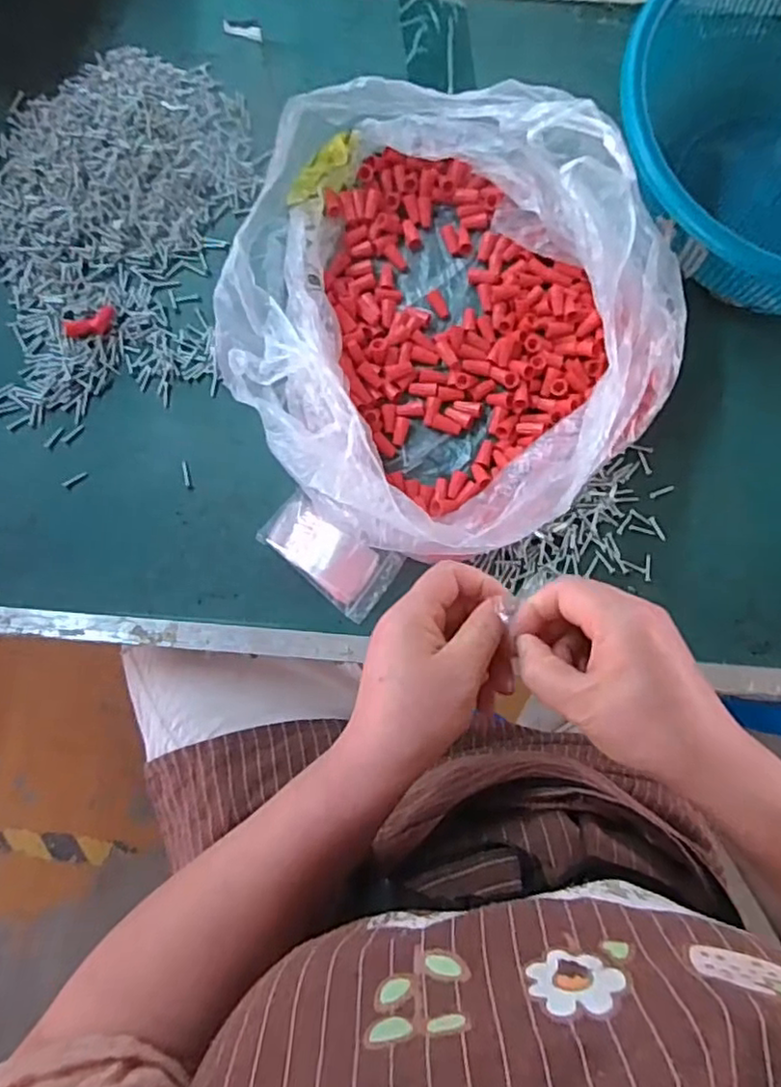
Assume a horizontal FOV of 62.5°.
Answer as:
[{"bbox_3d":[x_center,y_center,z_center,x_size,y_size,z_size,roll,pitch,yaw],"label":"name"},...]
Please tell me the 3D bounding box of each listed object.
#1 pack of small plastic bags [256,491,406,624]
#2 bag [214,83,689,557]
[{"bbox_3d":[-0.047,0.007,0.486,0.100,0.015,0.056,37,82,6],"label":"pack of small plastic bags"},{"bbox_3d":[0.033,-0.179,0.481,0.313,0.091,0.350,-34,82,-6],"label":"bag"}]

